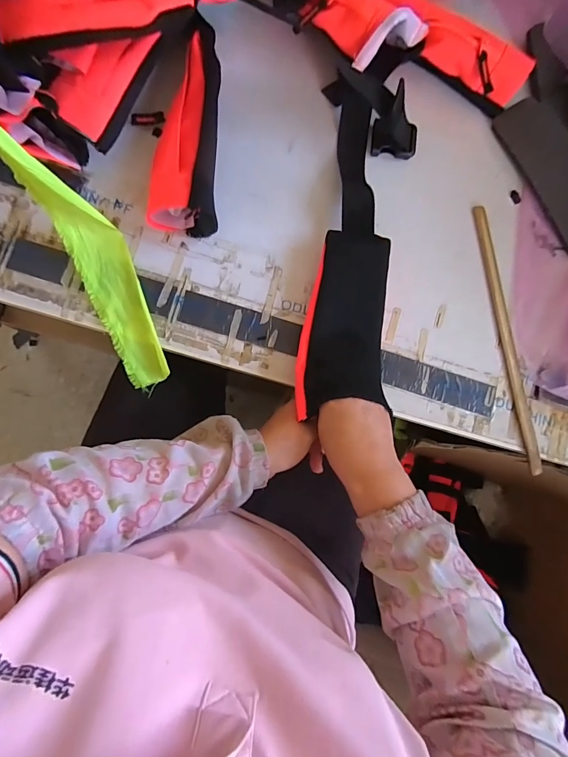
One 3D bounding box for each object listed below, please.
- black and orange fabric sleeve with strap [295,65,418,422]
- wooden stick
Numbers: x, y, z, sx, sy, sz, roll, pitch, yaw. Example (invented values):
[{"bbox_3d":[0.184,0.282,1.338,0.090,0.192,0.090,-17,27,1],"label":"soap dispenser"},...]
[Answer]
[{"bbox_3d":[0.088,-0.156,0.442,0.100,0.049,0.397,10,81,-4],"label":"black and orange fabric sleeve with strap"},{"bbox_3d":[0.279,-0.054,0.481,0.017,0.007,0.336,-8,84,-6],"label":"wooden stick"}]

